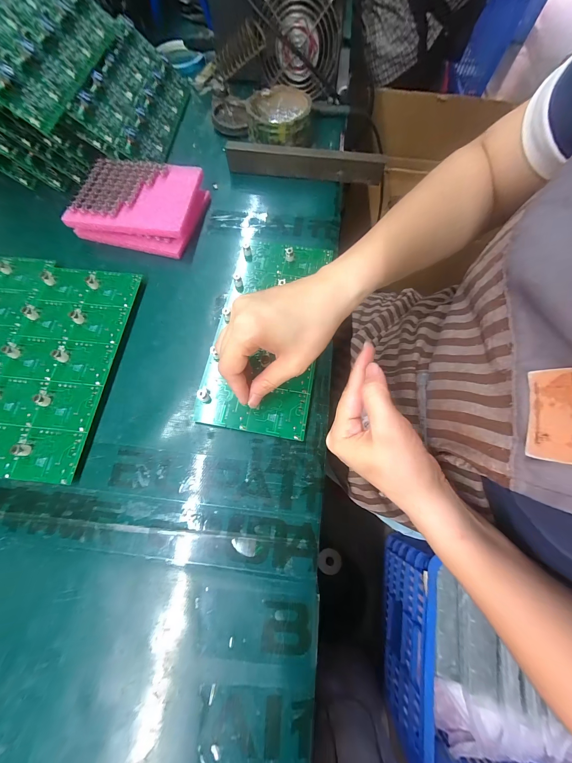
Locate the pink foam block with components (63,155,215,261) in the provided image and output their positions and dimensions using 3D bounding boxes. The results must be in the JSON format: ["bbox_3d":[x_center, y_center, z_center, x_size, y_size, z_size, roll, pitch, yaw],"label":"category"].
[{"bbox_3d":[-0.176,-0.224,0.338,0.143,0.036,0.121,10,70,4],"label":"pink foam block with components"}]

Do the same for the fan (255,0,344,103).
[{"bbox_3d":[0.020,-0.482,0.382,0.112,0.115,0.037,1,68,2],"label":"fan"}]

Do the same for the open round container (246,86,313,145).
[{"bbox_3d":[-0.009,-0.369,0.381,0.086,0.039,0.080,0,70,0],"label":"open round container"}]

